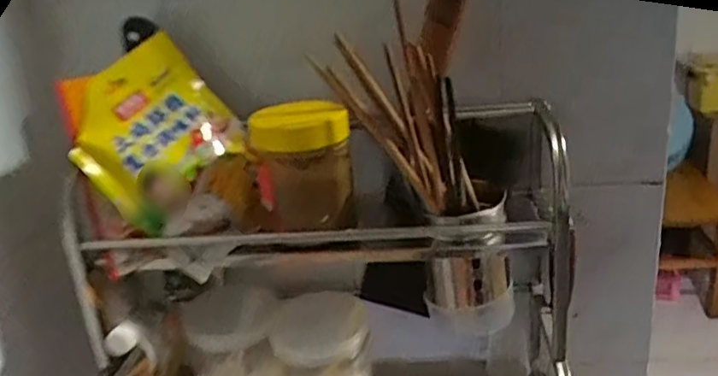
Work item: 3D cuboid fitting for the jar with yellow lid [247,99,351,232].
[{"bbox_3d":[-0.046,-0.017,0.510,0.076,0.096,0.072,-4,20,2],"label":"jar with yellow lid"}]

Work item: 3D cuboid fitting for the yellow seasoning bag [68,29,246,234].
[{"bbox_3d":[-0.172,-0.050,0.516,0.123,0.123,0.031,-49,5,-32],"label":"yellow seasoning bag"}]

